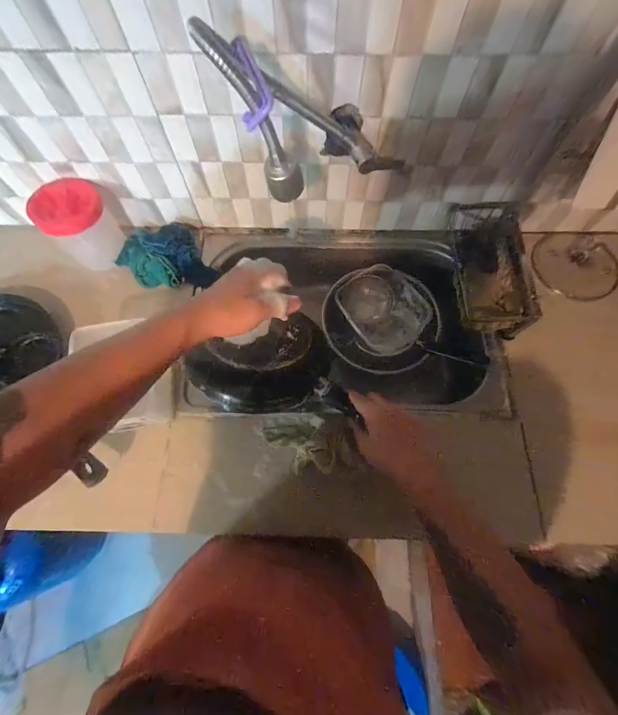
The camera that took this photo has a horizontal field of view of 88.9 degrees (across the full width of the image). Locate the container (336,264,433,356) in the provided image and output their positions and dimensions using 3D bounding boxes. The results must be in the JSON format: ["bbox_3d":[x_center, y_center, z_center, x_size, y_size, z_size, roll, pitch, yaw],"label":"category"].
[{"bbox_3d":[0.163,-0.108,0.691,0.154,0.065,0.199,-38,83,19],"label":"container"}]

